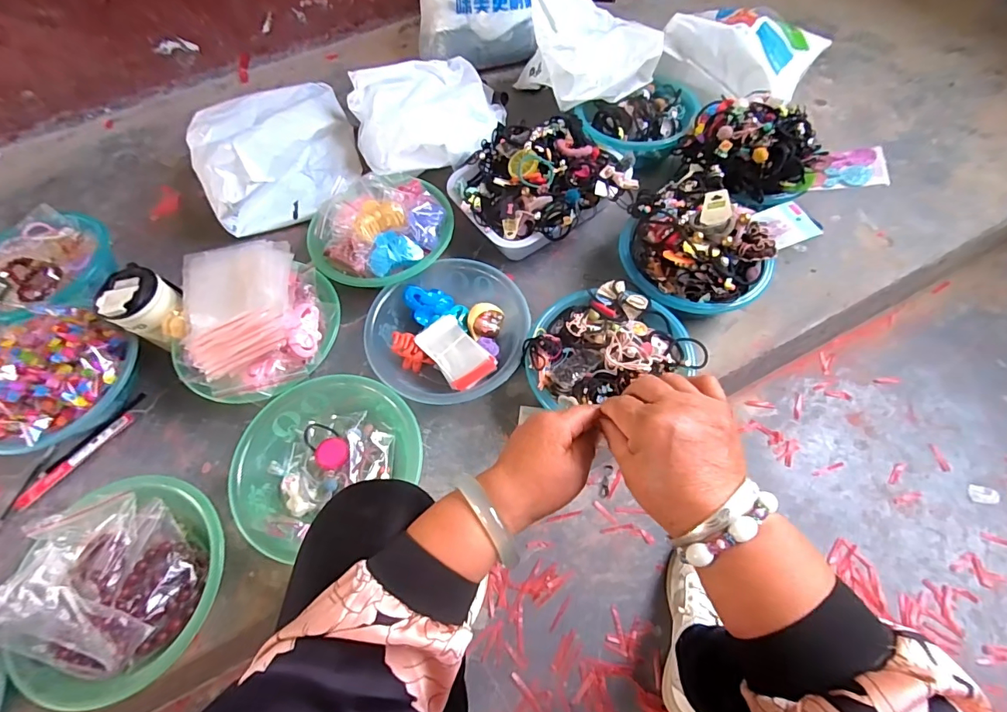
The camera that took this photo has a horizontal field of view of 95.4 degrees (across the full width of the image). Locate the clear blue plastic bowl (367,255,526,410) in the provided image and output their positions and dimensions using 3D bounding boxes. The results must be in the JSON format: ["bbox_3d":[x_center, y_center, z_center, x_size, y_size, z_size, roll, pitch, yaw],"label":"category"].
[{"bbox_3d":[-0.078,-0.032,0.697,0.222,0.076,0.230,-1,61,1],"label":"clear blue plastic bowl"}]

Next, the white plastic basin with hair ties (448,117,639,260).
[{"bbox_3d":[0.071,-0.291,0.785,0.293,0.125,0.205,-28,64,-11],"label":"white plastic basin with hair ties"}]

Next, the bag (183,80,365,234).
[{"bbox_3d":[-0.430,-0.393,0.862,0.285,0.145,0.325,-21,63,-7],"label":"bag"}]

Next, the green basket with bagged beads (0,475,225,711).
[{"bbox_3d":[-0.449,0.271,0.548,0.235,0.088,0.237,2,62,5],"label":"green basket with bagged beads"}]

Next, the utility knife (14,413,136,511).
[{"bbox_3d":[-0.626,0.151,0.672,0.019,0.012,0.176,37,71,20],"label":"utility knife"}]

